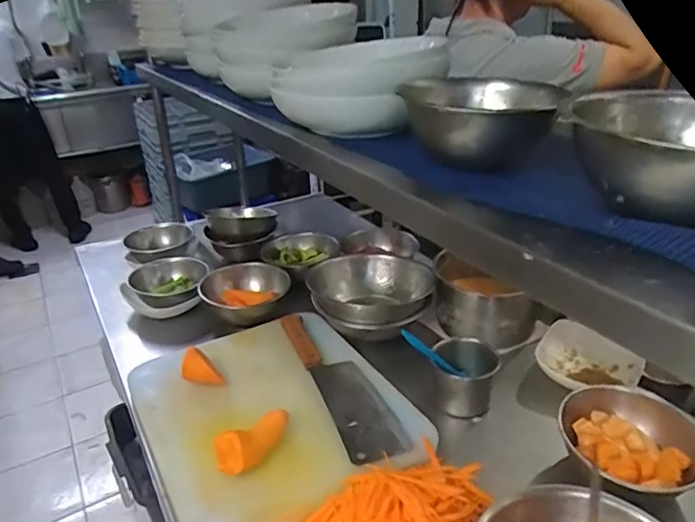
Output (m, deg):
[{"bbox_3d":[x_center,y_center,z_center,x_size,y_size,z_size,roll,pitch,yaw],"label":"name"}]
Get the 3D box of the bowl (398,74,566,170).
[{"bbox_3d":[0.115,-0.128,0.495,0.122,0.060,0.143,-1,28,4],"label":"bowl"}]

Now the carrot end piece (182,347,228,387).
[{"bbox_3d":[-0.221,0.164,0.830,0.060,0.050,0.035,-5,28,-3],"label":"carrot end piece"}]

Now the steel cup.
[{"bbox_3d":[0.178,0.175,0.816,0.089,0.083,0.099,5,29,15],"label":"steel cup"}]

